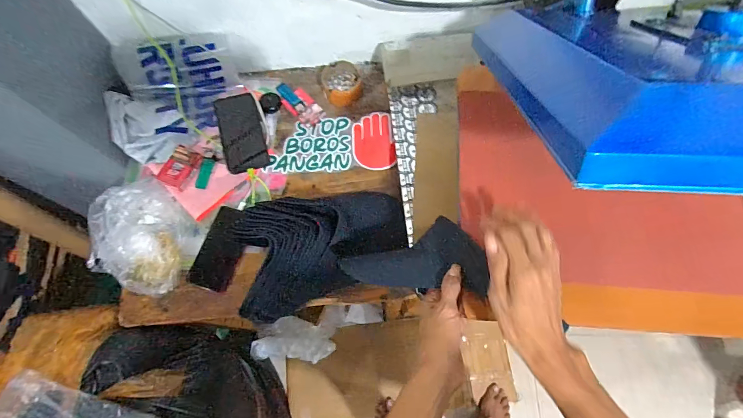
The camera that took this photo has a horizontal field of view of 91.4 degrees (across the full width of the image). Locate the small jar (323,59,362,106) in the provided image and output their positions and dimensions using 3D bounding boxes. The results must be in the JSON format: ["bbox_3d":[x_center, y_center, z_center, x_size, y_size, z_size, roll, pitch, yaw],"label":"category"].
[{"bbox_3d":[-0.060,-0.265,0.781,0.086,0.050,0.091,-12,70,-3],"label":"small jar"}]

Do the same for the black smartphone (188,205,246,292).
[{"bbox_3d":[-0.272,0.071,0.658,0.074,0.013,0.146,16,79,5],"label":"black smartphone"}]

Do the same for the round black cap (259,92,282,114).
[{"bbox_3d":[-0.212,-0.225,0.763,0.042,0.019,0.047,-20,71,-6],"label":"round black cap"}]

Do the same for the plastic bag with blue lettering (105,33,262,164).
[{"bbox_3d":[-0.381,-0.226,0.728,0.285,0.105,0.211,-11,70,-3],"label":"plastic bag with blue lettering"}]

